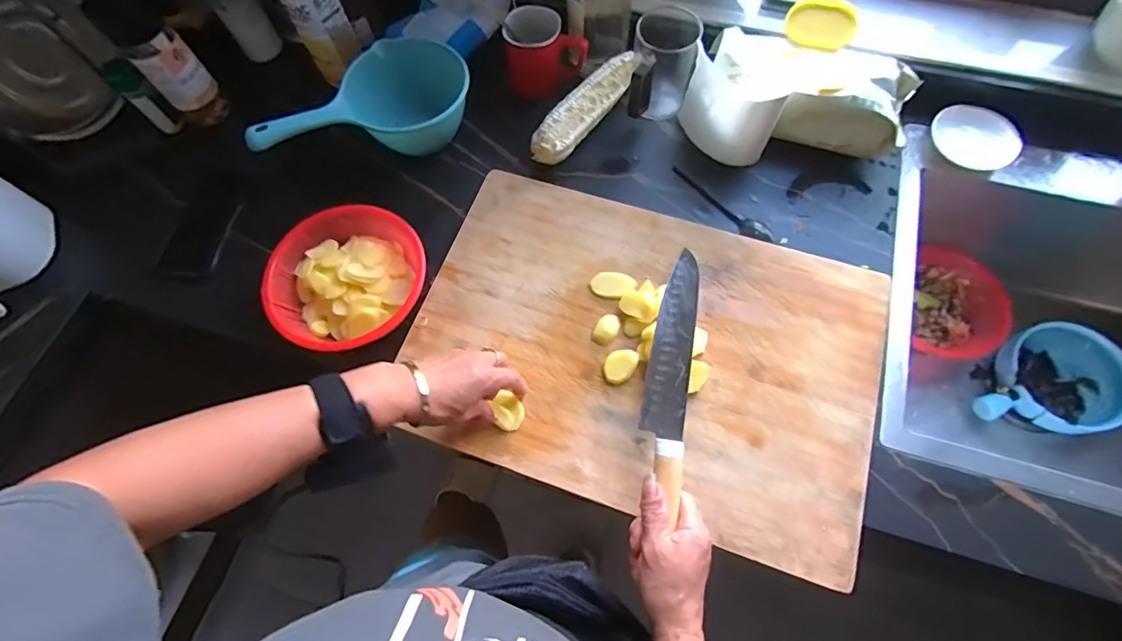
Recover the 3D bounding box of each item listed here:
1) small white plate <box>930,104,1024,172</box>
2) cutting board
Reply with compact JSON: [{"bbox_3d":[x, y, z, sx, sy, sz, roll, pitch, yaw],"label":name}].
[{"bbox_3d":[0.533,-0.238,0.645,0.080,0.024,0.100,-37,71,-12],"label":"small white plate"},{"bbox_3d":[0.087,0.030,0.559,0.490,0.025,0.335,17,70,9],"label":"cutting board"}]

